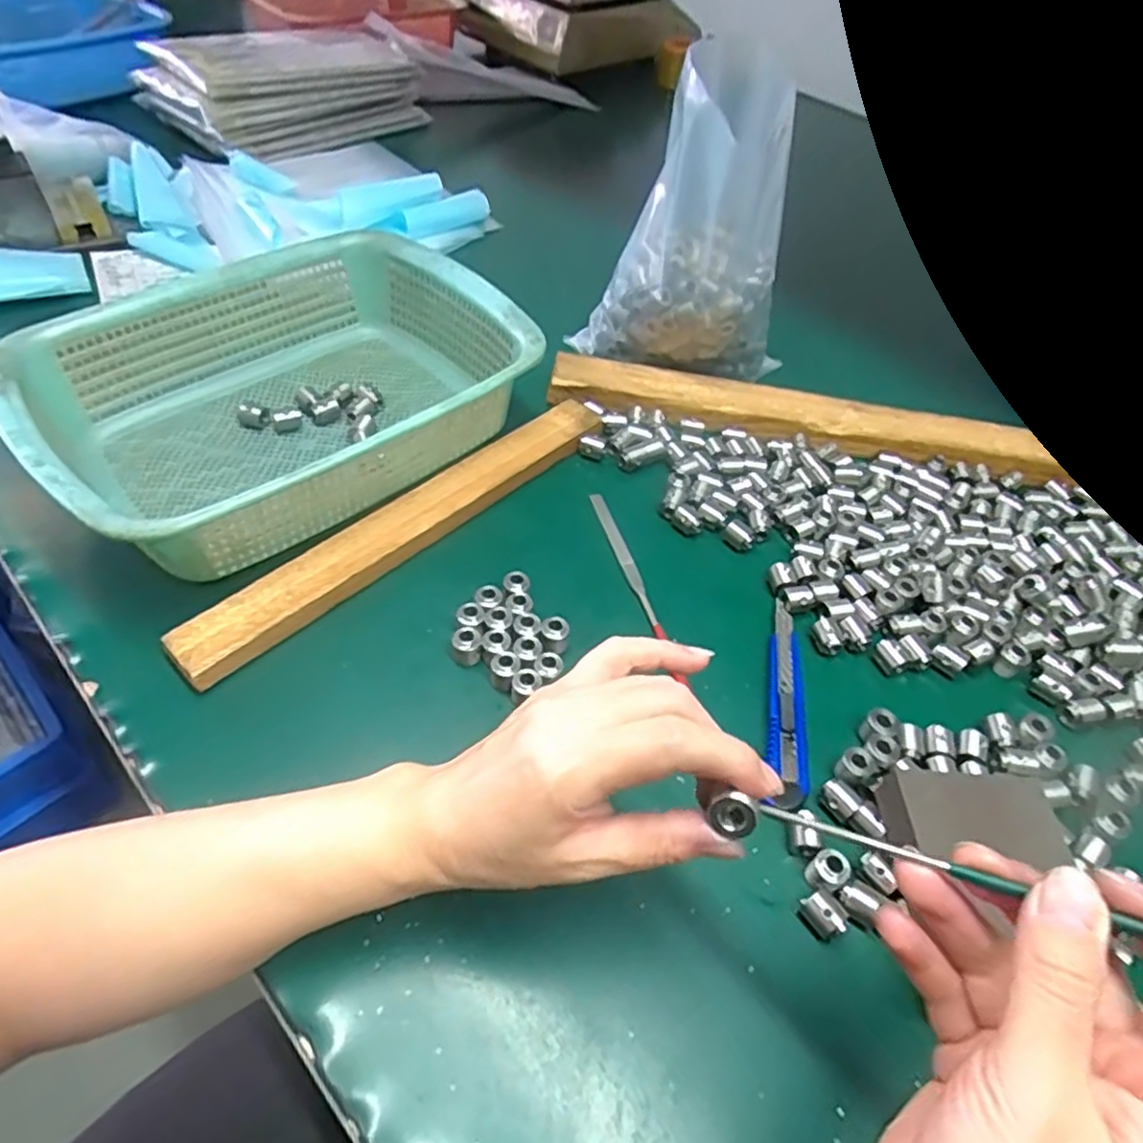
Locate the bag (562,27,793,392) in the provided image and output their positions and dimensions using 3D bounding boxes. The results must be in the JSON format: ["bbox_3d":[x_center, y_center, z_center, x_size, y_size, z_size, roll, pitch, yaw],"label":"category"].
[{"bbox_3d":[0.089,-0.243,0.512,0.156,0.200,0.086,17,52,8],"label":"bag"}]

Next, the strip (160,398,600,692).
[{"bbox_3d":[-0.093,-0.035,0.439,0.035,0.017,0.308,39,58,23],"label":"strip"}]

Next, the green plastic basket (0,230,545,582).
[{"bbox_3d":[-0.185,-0.116,0.465,0.283,0.078,0.219,-34,62,-28],"label":"green plastic basket"}]

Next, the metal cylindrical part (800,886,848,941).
[{"bbox_3d":[0.111,0.150,0.312,0.014,0.012,0.018,-24,58,-22],"label":"metal cylindrical part"}]

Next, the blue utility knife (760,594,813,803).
[{"bbox_3d":[0.117,0.068,0.386,0.021,0.009,0.127,11,51,4],"label":"blue utility knife"}]

